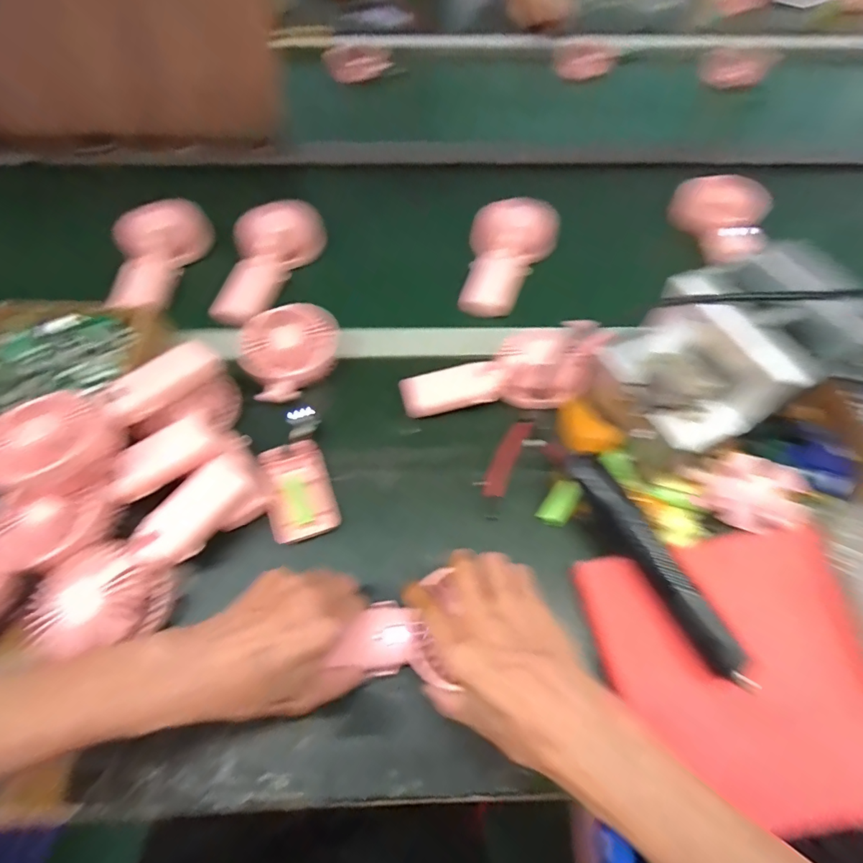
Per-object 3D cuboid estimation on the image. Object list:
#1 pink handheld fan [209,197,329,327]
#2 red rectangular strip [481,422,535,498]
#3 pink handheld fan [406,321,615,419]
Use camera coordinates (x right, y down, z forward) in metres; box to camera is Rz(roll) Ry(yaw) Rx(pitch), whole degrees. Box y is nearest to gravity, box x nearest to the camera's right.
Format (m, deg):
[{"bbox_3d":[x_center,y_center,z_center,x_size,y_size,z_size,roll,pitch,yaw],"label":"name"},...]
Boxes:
[{"bbox_3d":[-0.219,-0.221,0.559,0.084,0.068,0.197,25,63,12],"label":"pink handheld fan"},{"bbox_3d":[0.077,0.027,0.453,0.024,0.010,0.087,23,63,11],"label":"red rectangular strip"},{"bbox_3d":[0.074,-0.058,0.474,0.200,0.057,0.079,-14,61,12],"label":"pink handheld fan"}]

